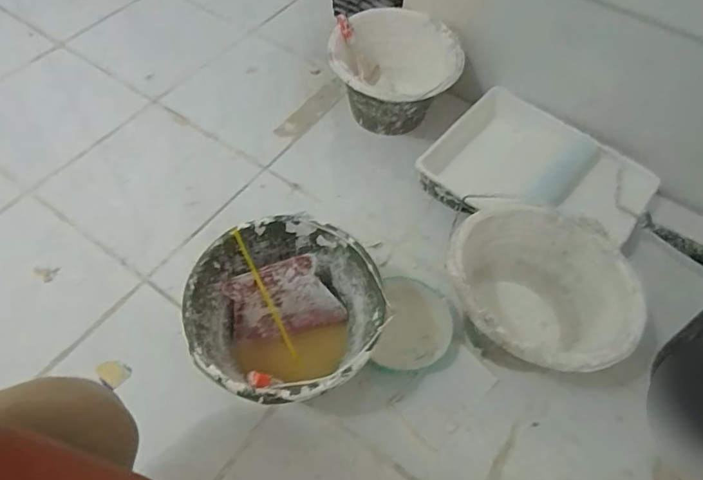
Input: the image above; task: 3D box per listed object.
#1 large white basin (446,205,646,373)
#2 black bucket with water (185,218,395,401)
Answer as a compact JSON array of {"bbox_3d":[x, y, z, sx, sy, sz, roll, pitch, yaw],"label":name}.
[{"bbox_3d":[0.256,0.098,0.725,0.244,0.172,0.236,2,56,-4],"label":"large white basin"},{"bbox_3d":[-0.091,0.121,0.690,0.240,0.178,0.244,2,56,-4],"label":"black bucket with water"}]

